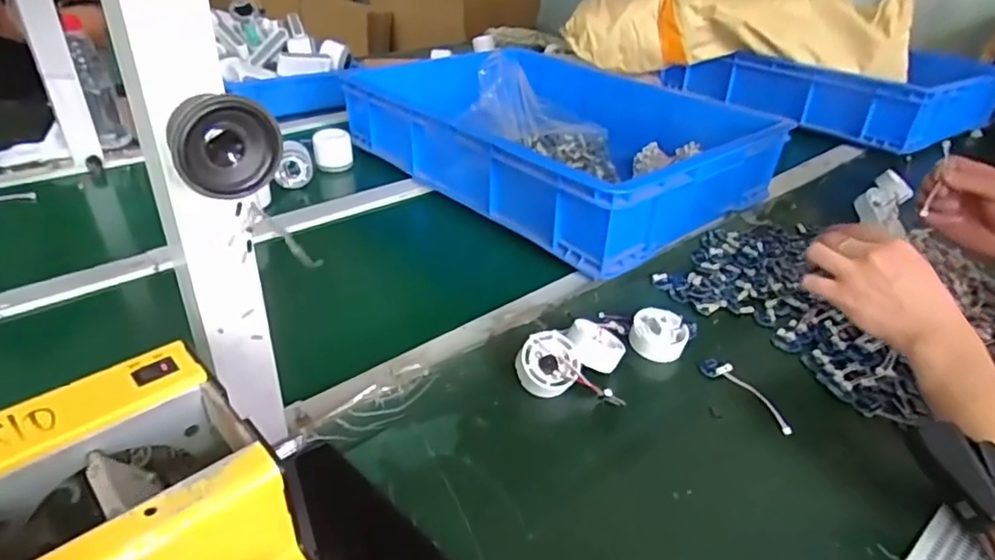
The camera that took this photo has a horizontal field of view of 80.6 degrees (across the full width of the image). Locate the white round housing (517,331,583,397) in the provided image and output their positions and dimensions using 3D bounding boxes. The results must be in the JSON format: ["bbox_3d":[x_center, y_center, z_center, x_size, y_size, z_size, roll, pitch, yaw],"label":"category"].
[{"bbox_3d":[0.046,0.076,0.536,0.054,0.024,0.054,5,64,-10],"label":"white round housing"}]

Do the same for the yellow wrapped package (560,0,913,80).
[{"bbox_3d":[0.498,-0.573,1.249,0.665,0.240,0.252,8,34,6],"label":"yellow wrapped package"}]

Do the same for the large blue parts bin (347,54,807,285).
[{"bbox_3d":[0.106,-0.237,0.928,0.449,0.118,0.545,-22,42,-34],"label":"large blue parts bin"}]

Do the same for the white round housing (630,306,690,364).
[{"bbox_3d":[0.164,0.054,0.596,0.056,0.033,0.056,3,33,-2],"label":"white round housing"}]

